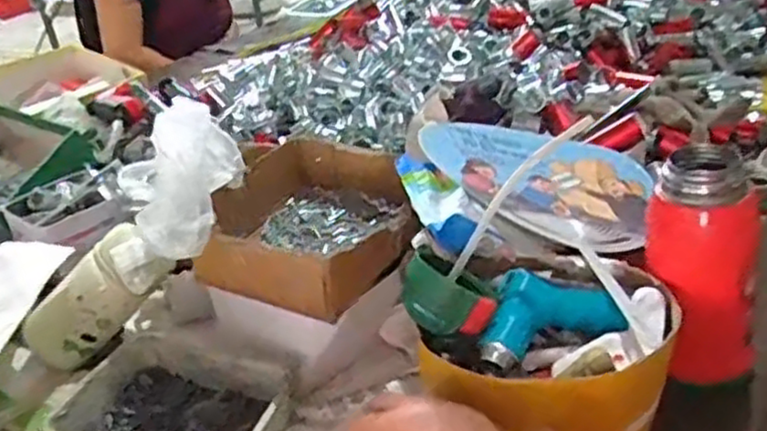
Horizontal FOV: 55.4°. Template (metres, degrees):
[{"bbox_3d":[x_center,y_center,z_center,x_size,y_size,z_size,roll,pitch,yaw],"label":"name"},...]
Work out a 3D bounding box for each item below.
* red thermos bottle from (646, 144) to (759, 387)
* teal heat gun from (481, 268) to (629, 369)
[{"bbox_3d":[0.242,0.039,0.548,0.078,0.160,0.072,-4,30,5],"label":"red thermos bottle"},{"bbox_3d":[0.122,0.076,0.520,0.091,0.034,0.085,5,32,19],"label":"teal heat gun"}]

